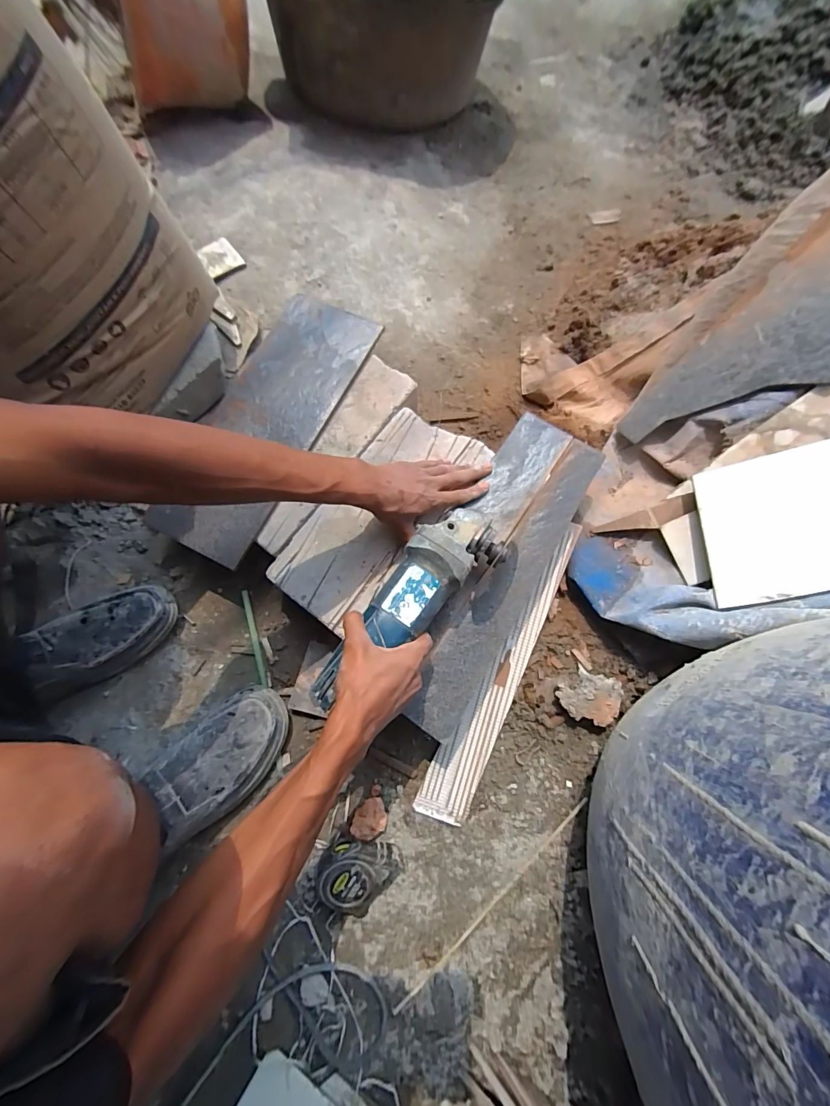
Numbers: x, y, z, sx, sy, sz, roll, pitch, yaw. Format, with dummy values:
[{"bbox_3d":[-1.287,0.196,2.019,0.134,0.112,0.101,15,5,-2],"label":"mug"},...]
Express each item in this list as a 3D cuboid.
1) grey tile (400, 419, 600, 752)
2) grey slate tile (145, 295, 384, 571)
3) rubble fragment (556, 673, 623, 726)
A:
[{"bbox_3d":[0.095,0.015,0.498,0.113,0.012,0.392,28,79,9],"label":"grey tile"},{"bbox_3d":[-0.200,-0.185,0.575,0.149,0.011,0.398,25,78,8],"label":"grey slate tile"},{"bbox_3d":[0.208,0.173,0.503,0.075,0.031,0.056,13,76,5],"label":"rubble fragment"}]

